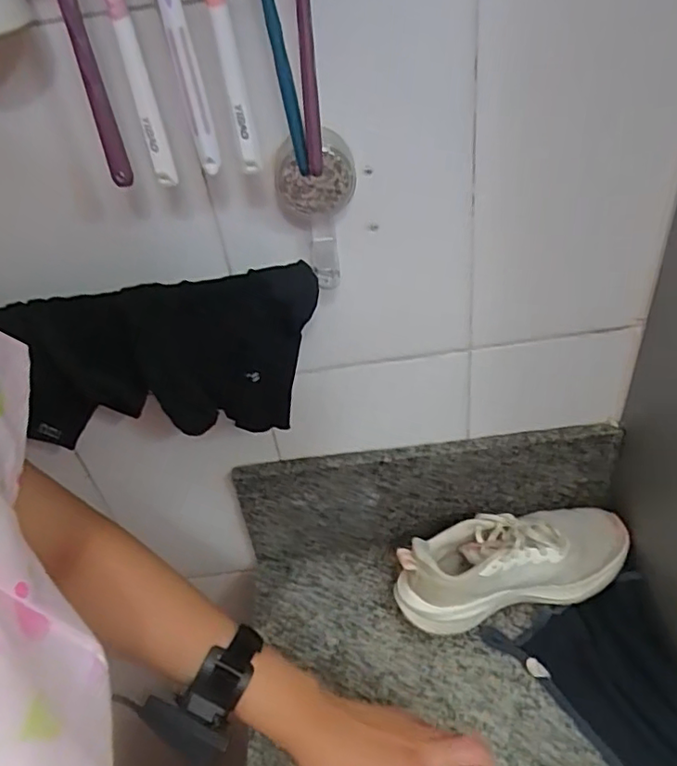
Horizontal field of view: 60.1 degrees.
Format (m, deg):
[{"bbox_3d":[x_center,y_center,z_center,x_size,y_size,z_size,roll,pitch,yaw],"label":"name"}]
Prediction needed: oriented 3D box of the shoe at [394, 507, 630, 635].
[{"bbox_3d":[0.183,0.192,0.619,0.247,0.095,0.093,-17,40,-11],"label":"shoe"}]

